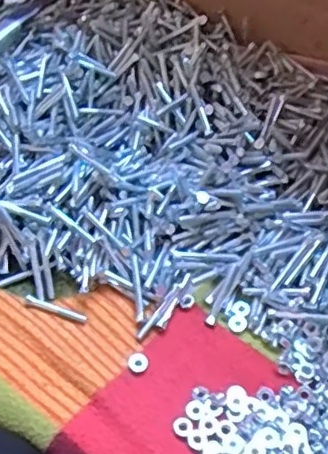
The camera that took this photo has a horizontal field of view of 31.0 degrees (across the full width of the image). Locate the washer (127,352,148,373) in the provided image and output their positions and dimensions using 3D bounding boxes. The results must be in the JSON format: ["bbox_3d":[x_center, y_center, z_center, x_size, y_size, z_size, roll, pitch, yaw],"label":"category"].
[{"bbox_3d":[-0.021,0.111,0.483,0.016,0.005,0.016,-1,54,2],"label":"washer"}]

